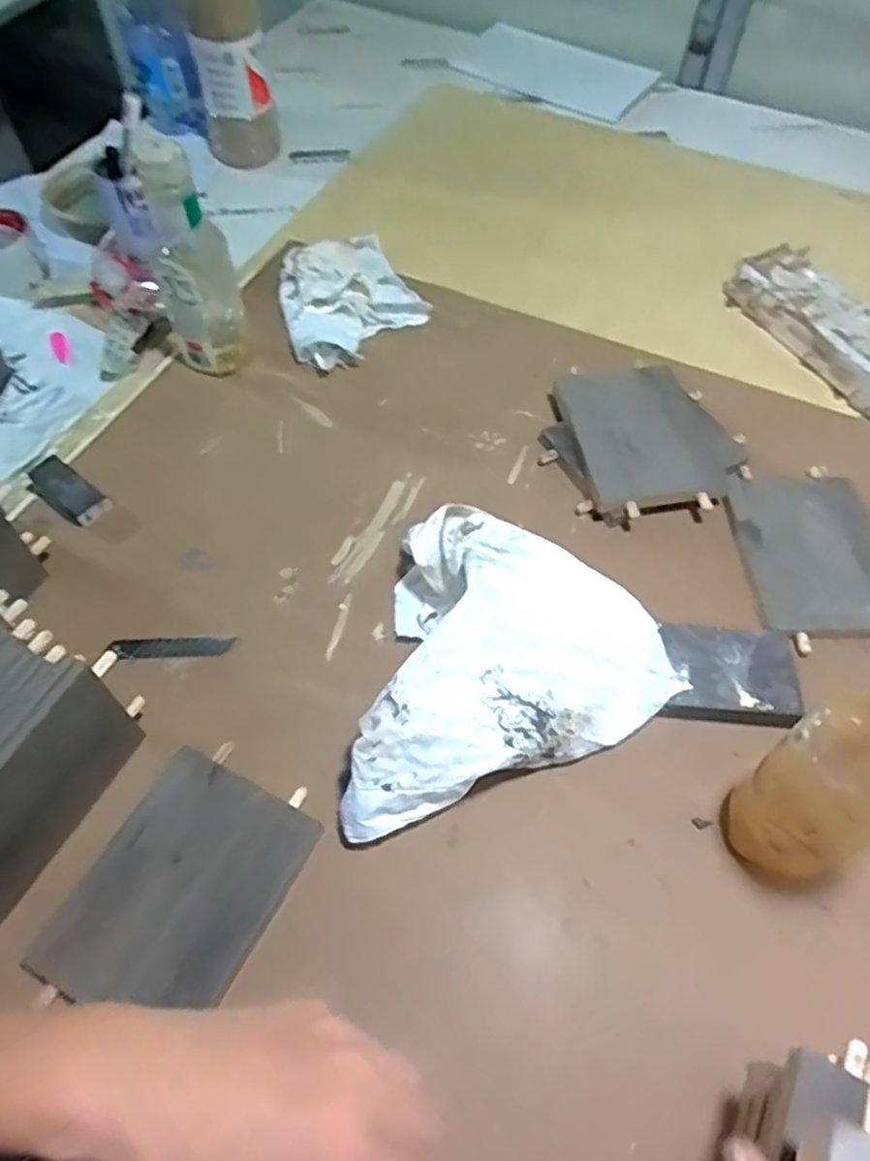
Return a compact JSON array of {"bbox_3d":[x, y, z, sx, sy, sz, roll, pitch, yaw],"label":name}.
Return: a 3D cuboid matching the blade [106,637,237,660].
[{"bbox_3d":[-0.203,0.050,0.564,0.095,0.007,0.019,-5,59,-3],"label":"blade"}]

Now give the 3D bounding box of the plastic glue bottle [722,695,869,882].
[{"bbox_3d":[0.226,0.116,0.413,0.065,0.213,0.076,-20,60,-13],"label":"plastic glue bottle"}]

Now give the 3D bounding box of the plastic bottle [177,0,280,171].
[{"bbox_3d":[-0.246,-0.645,0.851,0.084,0.298,0.098,-8,59,-5],"label":"plastic bottle"}]

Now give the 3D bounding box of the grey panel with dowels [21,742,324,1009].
[{"bbox_3d":[-0.157,0.193,0.464,0.113,0.016,0.158,25,62,14],"label":"grey panel with dowels"}]

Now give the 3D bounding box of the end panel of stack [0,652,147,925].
[{"bbox_3d":[-0.243,0.136,0.444,0.015,0.105,0.174,24,62,13],"label":"end panel of stack"}]

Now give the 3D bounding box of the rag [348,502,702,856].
[{"bbox_3d":[0.033,0.033,0.529,0.258,0.097,0.217,-19,61,-11],"label":"rag"}]

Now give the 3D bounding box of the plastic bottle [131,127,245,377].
[{"bbox_3d":[-0.217,-0.281,0.651,0.069,0.201,0.064,-20,61,-12],"label":"plastic bottle"}]

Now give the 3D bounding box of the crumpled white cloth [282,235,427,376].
[{"bbox_3d":[-0.096,-0.305,0.771,0.150,0.034,0.178,-23,62,-13],"label":"crumpled white cloth"}]

